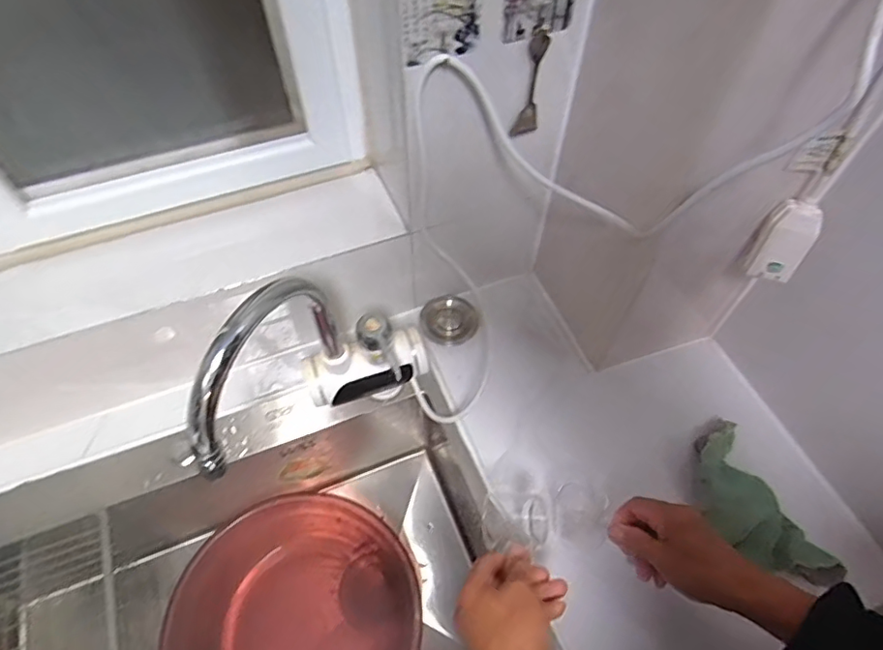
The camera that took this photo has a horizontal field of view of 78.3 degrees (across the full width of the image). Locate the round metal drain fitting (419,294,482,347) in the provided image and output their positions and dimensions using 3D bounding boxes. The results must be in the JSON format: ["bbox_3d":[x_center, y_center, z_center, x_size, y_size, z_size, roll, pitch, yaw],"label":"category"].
[{"bbox_3d":[0.011,-0.008,0.741,0.072,0.025,0.070,0,57,0],"label":"round metal drain fitting"}]

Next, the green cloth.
[{"bbox_3d":[0.355,0.202,0.619,0.106,0.040,0.195,-18,59,-12],"label":"green cloth"}]

